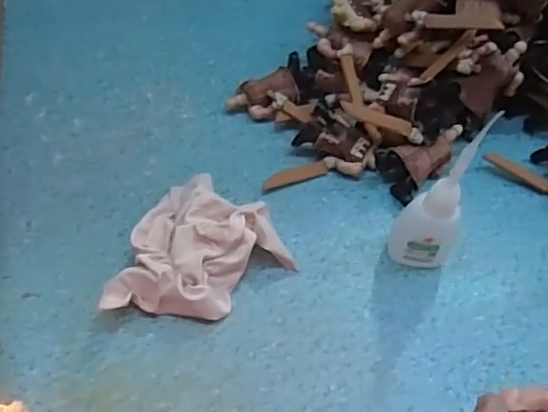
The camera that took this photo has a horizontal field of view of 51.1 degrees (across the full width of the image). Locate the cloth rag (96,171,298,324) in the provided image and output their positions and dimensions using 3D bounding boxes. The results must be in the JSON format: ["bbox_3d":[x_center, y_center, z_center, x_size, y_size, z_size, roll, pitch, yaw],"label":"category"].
[{"bbox_3d":[-0.035,0.026,0.312,0.080,0.031,0.087,17,56,8],"label":"cloth rag"}]

